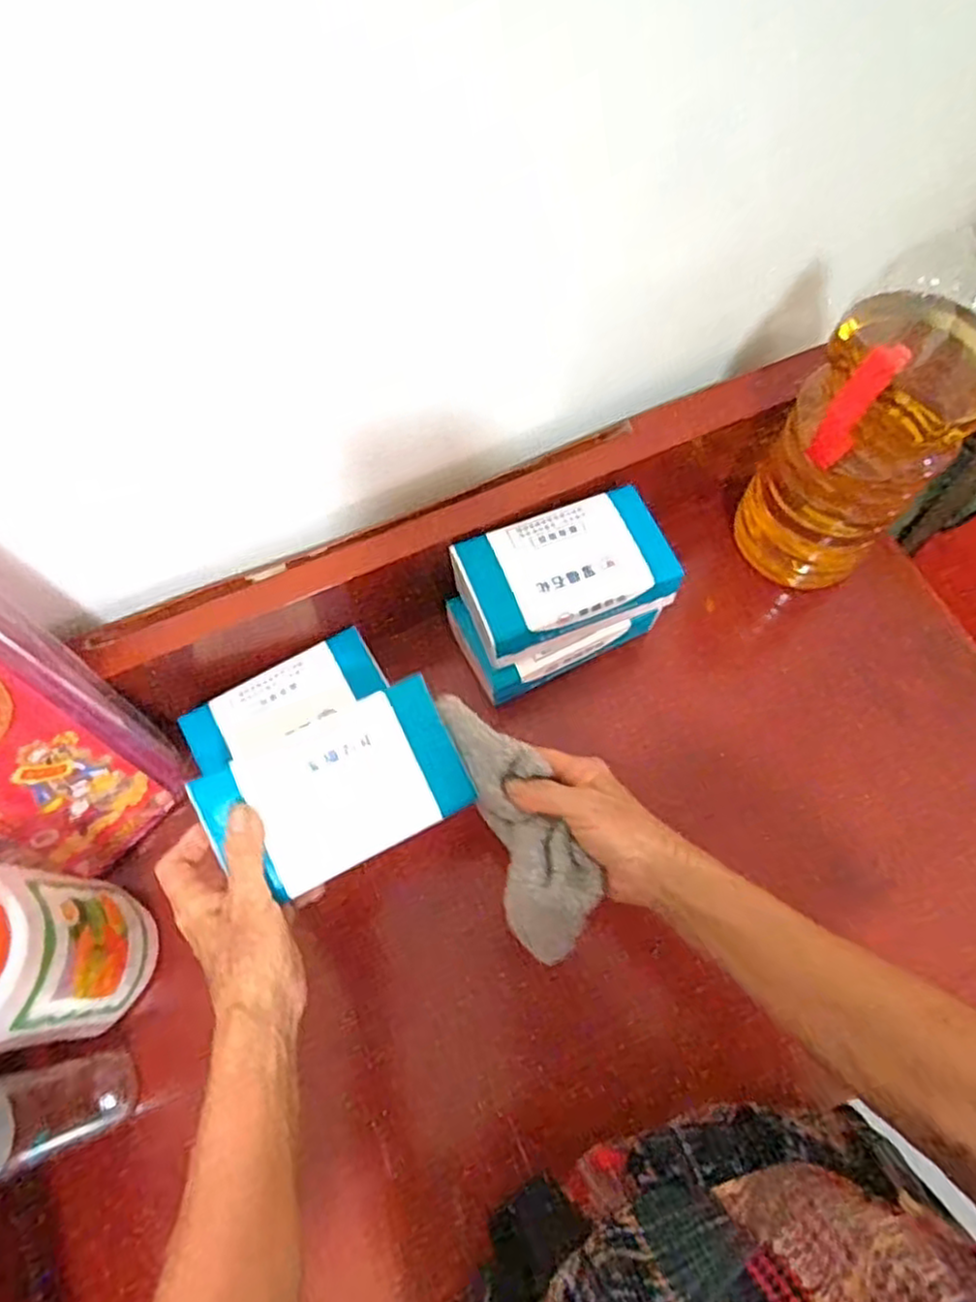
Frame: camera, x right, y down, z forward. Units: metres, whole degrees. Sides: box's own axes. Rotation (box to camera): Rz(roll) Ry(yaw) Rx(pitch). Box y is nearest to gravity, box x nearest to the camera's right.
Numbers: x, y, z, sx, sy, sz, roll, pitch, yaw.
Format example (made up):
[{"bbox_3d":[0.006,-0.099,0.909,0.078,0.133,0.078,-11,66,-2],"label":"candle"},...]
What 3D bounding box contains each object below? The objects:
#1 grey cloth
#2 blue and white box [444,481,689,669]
[{"bbox_3d":[0.019,0.103,0.453,0.056,0.030,0.172,-22,78,-8],"label":"grey cloth"},{"bbox_3d":[0.059,-0.058,0.570,0.158,0.057,0.094,-21,68,-7],"label":"blue and white box"}]

